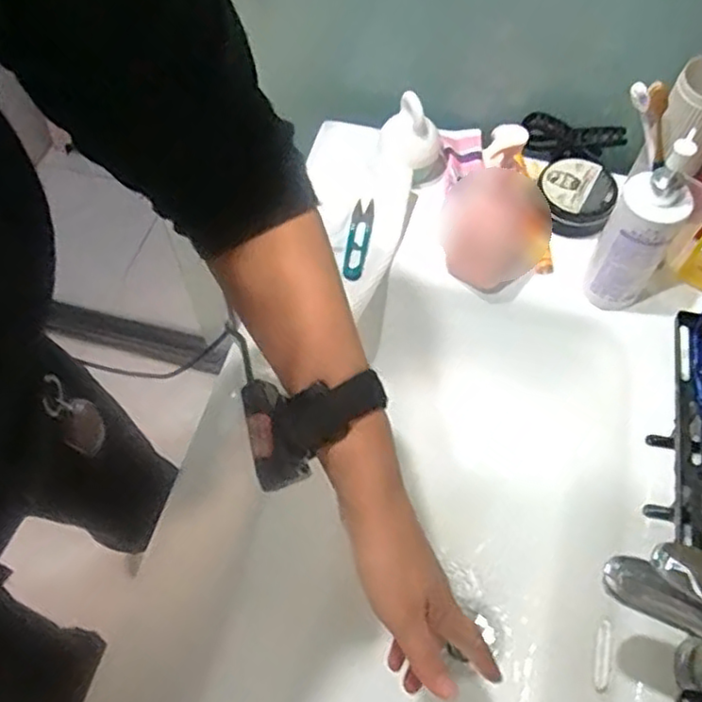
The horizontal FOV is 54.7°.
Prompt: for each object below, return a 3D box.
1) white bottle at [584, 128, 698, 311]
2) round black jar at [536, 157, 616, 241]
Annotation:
[{"bbox_3d":[0.256,-0.105,0.606,0.057,0.178,0.049,28,63,16],"label":"white bottle"},{"bbox_3d":[0.239,-0.164,0.724,0.080,0.039,0.080,0,59,0],"label":"round black jar"}]

